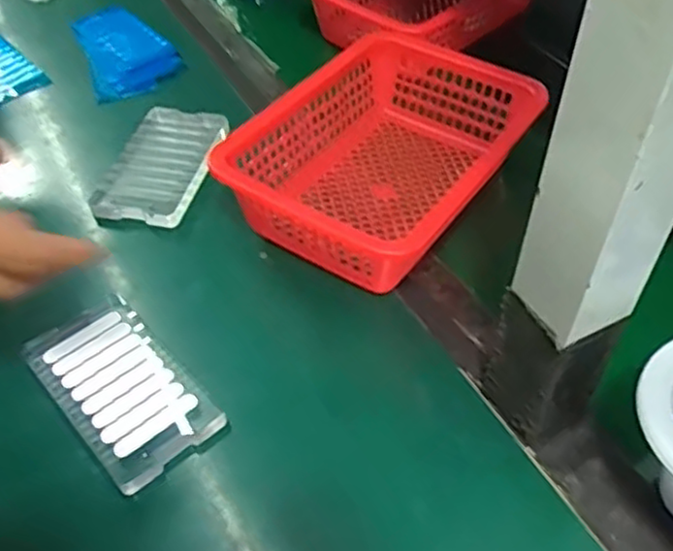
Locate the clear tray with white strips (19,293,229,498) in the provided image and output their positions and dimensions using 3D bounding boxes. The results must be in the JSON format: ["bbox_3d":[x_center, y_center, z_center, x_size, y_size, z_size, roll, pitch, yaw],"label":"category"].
[{"bbox_3d":[-0.125,0.065,0.418,0.067,0.017,0.118,-34,54,-25],"label":"clear tray with white strips"}]

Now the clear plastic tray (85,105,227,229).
[{"bbox_3d":[-0.133,-0.088,0.550,0.068,0.016,0.126,6,48,8],"label":"clear plastic tray"}]

